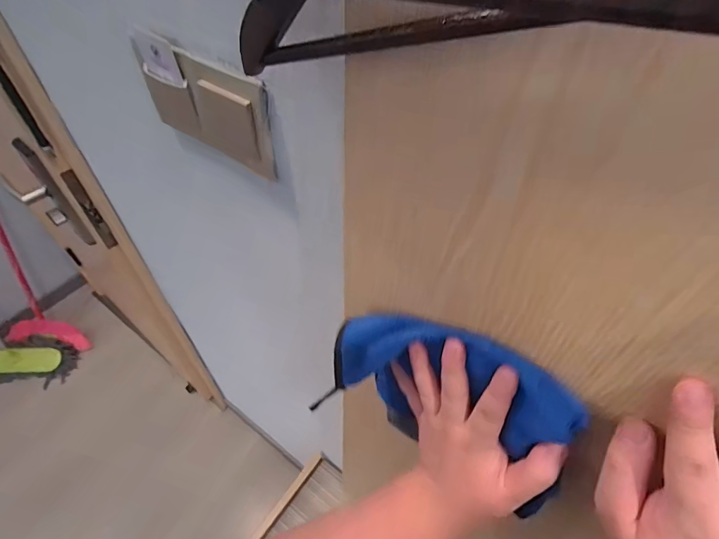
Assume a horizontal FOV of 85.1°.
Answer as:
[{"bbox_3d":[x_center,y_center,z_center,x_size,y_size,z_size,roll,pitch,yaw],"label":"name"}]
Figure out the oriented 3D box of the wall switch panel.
[{"bbox_3d":[-0.139,-0.148,0.354,0.156,0.090,0.015,30,55,23],"label":"wall switch panel"}]

